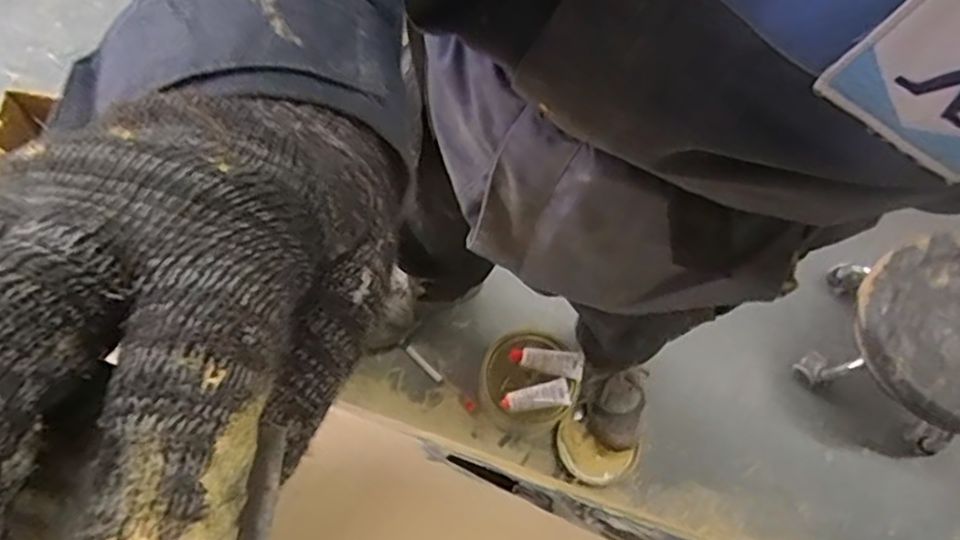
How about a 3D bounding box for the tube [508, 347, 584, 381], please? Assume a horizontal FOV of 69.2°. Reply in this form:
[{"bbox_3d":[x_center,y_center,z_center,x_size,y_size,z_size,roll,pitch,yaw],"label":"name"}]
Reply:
[{"bbox_3d":[0.111,0.145,1.145,0.120,0.020,0.045,15,72,3],"label":"tube"}]

